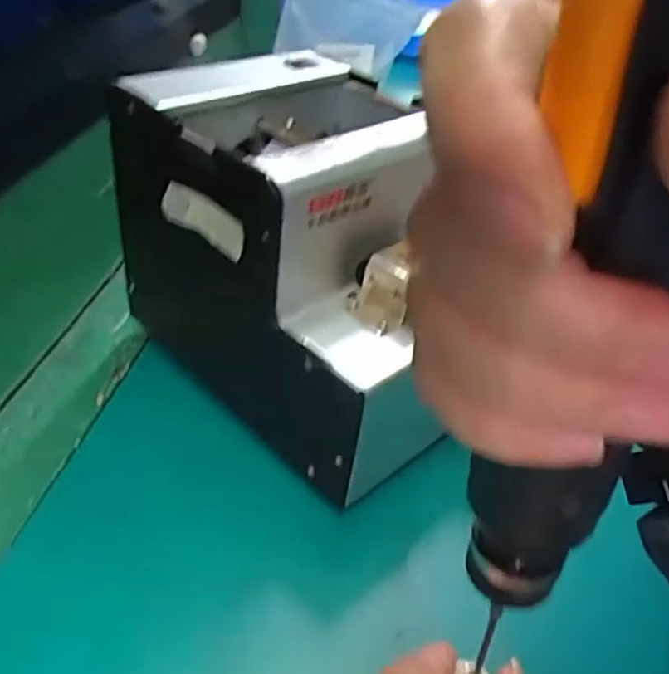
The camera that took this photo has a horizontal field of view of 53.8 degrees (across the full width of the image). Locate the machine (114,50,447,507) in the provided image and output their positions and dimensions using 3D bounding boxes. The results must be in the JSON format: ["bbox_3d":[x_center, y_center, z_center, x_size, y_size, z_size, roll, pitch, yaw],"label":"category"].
[{"bbox_3d":[-0.009,-0.046,0.339,0.129,0.146,0.176,-30,47,-34],"label":"machine"}]

